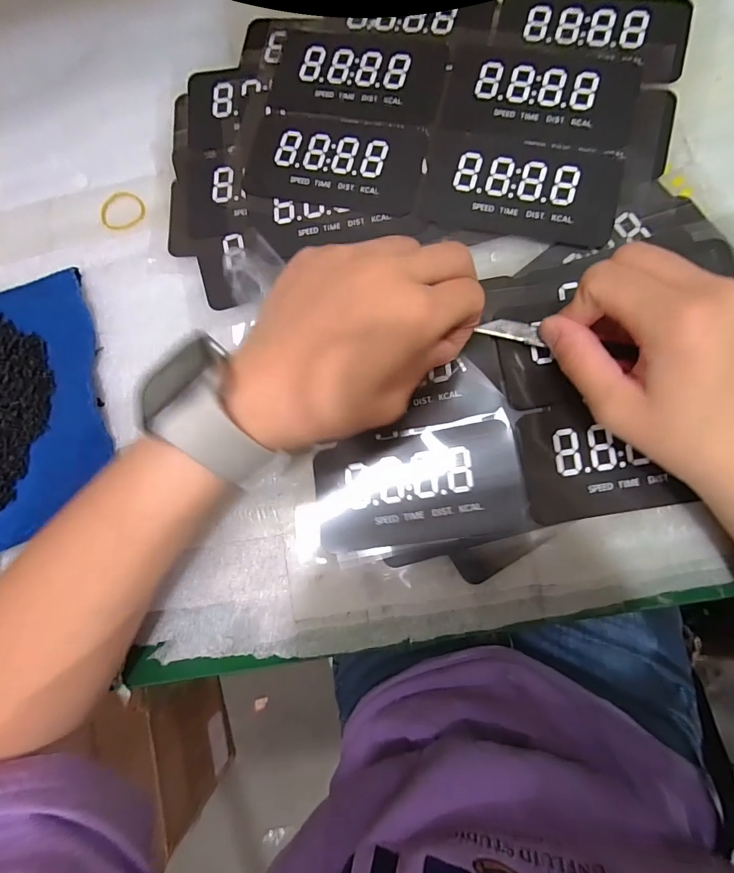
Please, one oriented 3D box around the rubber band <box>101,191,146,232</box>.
[{"bbox_3d":[-0.164,-0.150,0.273,0.029,0.004,0.031,-1,83,6],"label":"rubber band"}]

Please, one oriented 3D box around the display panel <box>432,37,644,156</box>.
[{"bbox_3d":[0.102,-0.209,0.248,0.115,0.004,0.072,10,84,7],"label":"display panel"}]

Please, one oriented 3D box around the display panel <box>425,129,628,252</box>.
[{"bbox_3d":[0.091,-0.148,0.244,0.110,0.004,0.061,10,86,7],"label":"display panel"}]

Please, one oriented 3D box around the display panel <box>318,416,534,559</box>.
[{"bbox_3d":[0.027,0.029,0.227,0.110,0.004,0.062,-10,79,7],"label":"display panel"}]

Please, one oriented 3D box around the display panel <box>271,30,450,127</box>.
[{"bbox_3d":[-0.006,-0.234,0.264,0.112,0.004,0.063,12,84,7],"label":"display panel"}]

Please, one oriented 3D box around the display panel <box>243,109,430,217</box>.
[{"bbox_3d":[-0.021,-0.173,0.257,0.113,0.004,0.059,12,84,7],"label":"display panel"}]

